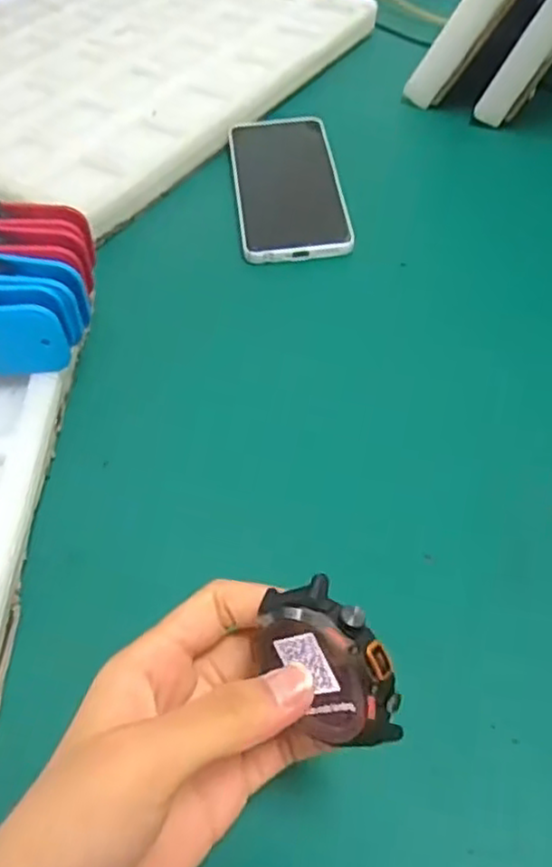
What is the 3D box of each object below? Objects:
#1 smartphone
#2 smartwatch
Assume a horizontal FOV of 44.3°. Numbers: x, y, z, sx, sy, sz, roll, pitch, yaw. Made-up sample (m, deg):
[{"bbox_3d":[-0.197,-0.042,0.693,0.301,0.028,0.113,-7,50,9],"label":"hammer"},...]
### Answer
[{"bbox_3d":[0.008,-0.195,0.521,0.080,0.008,0.165,-7,53,-3],"label":"smartphone"},{"bbox_3d":[0.014,0.071,0.208,0.011,0.041,0.049,-2,70,-51],"label":"smartwatch"}]

